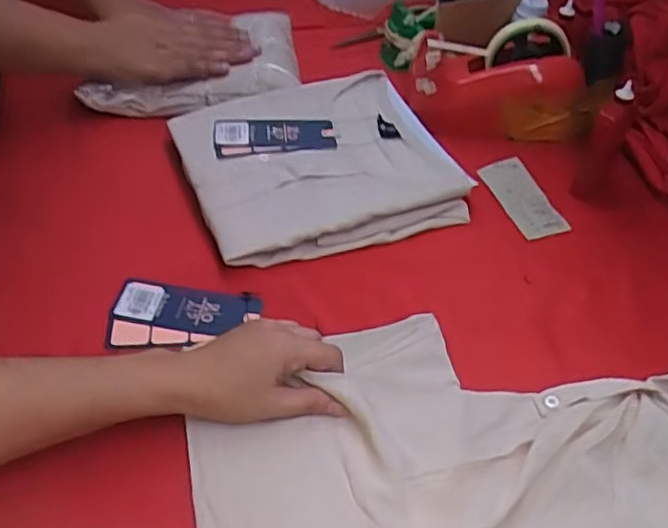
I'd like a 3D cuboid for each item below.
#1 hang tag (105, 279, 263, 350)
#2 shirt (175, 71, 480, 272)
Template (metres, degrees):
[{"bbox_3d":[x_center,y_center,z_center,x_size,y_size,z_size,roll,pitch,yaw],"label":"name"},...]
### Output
[{"bbox_3d":[-0.122,0.046,0.529,0.117,0.011,0.065,6,54,2],"label":"hang tag"},{"bbox_3d":[-0.013,-0.110,0.646,0.257,0.032,0.217,-10,48,-17],"label":"shirt"}]

